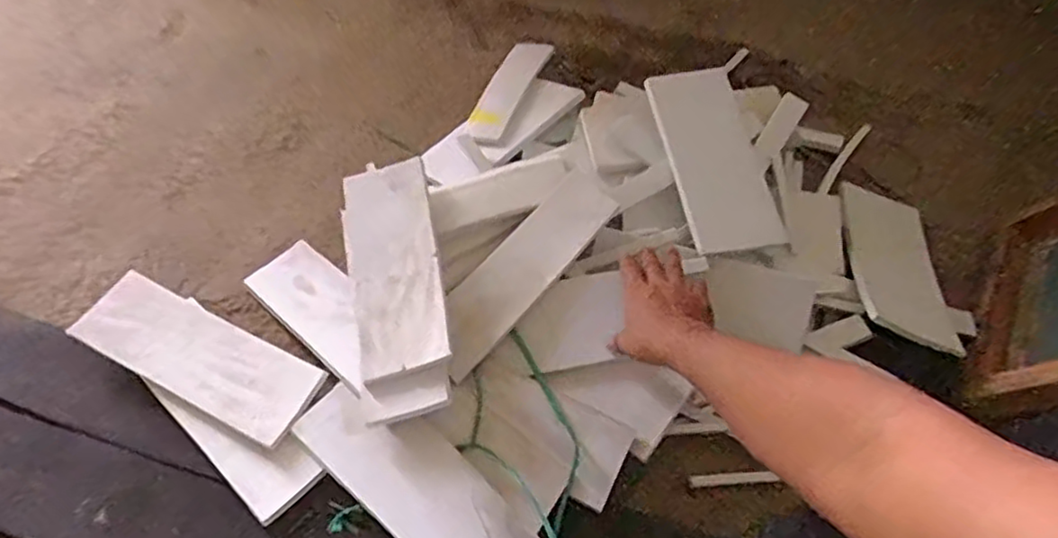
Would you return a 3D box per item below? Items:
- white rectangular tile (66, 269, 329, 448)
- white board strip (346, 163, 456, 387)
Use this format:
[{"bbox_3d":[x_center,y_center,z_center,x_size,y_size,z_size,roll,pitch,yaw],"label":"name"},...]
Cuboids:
[{"bbox_3d":[-0.378,0.099,0.772,0.278,0.012,0.100,27,63,5],"label":"white rectangular tile"},{"bbox_3d":[-0.163,-0.008,0.806,0.110,0.019,0.285,-16,58,4],"label":"white board strip"}]

